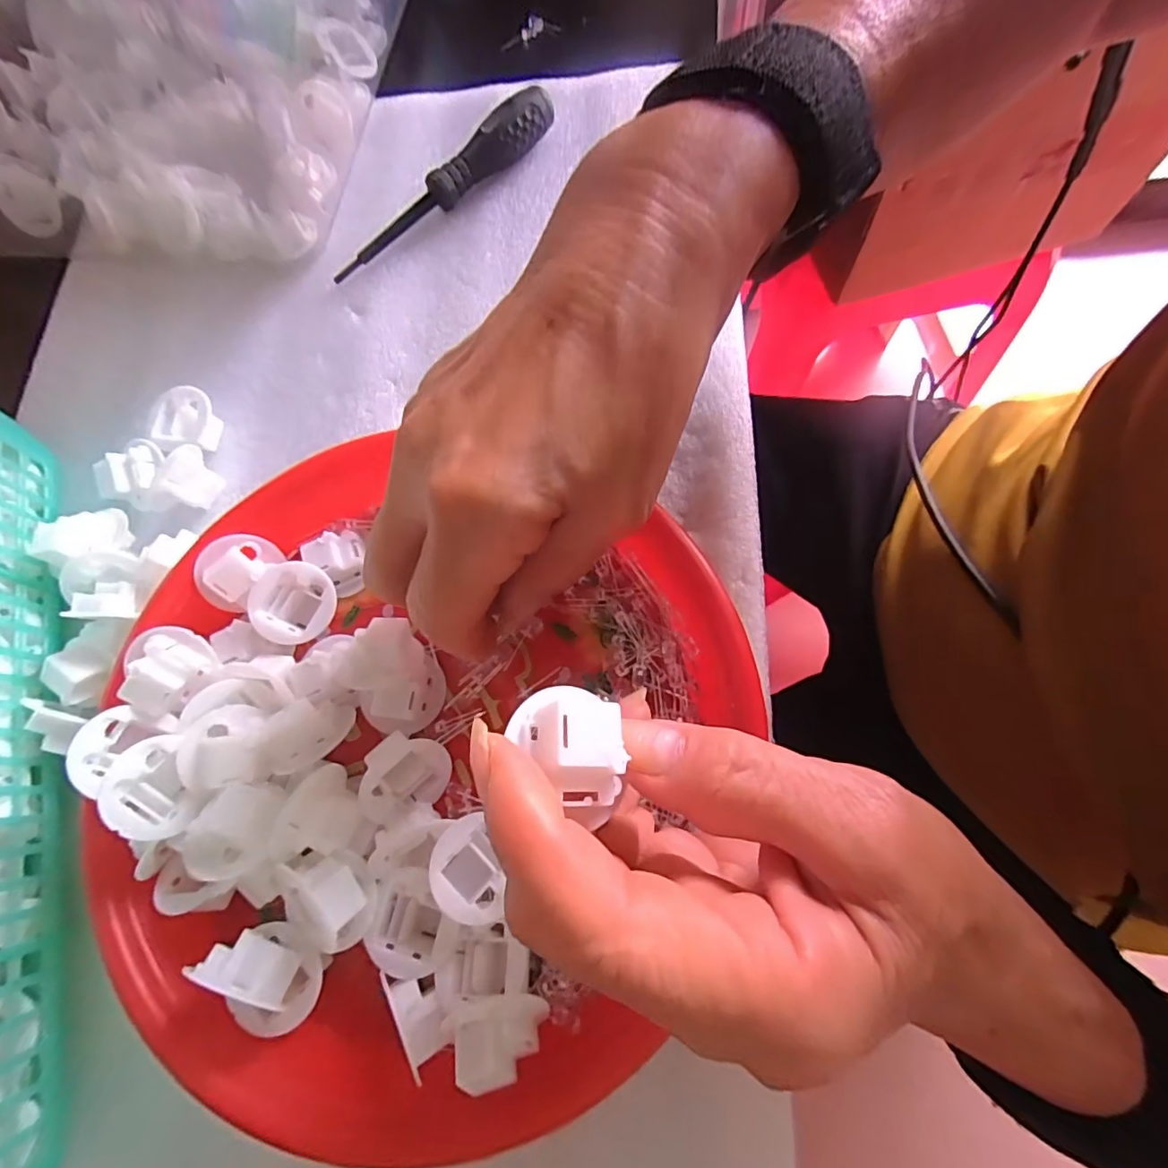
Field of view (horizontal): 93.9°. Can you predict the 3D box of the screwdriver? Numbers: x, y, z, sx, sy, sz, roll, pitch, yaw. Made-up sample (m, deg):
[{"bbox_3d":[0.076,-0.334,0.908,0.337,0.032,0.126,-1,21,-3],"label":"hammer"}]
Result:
[{"bbox_3d":[-0.074,-0.210,0.285,0.139,0.028,0.017,-39,74,-5],"label":"screwdriver"}]

